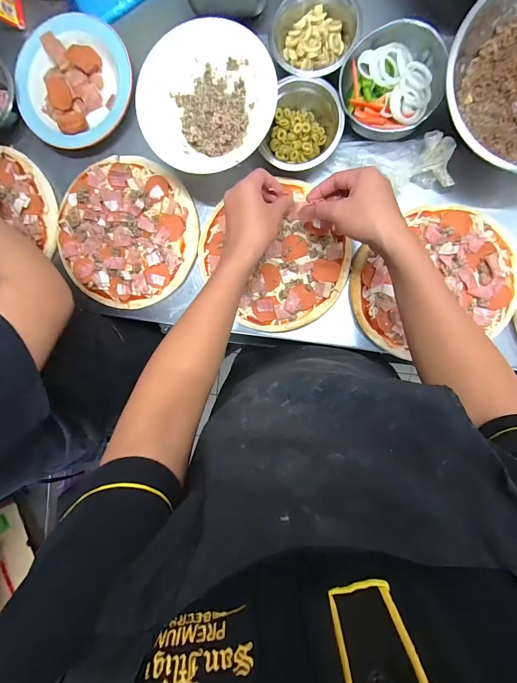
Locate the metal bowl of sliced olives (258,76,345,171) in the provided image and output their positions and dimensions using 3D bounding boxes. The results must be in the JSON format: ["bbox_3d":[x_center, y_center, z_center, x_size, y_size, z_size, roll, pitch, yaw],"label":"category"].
[{"bbox_3d":[0.071,-0.326,0.494,0.109,0.049,0.119,1,94,7],"label":"metal bowl of sliced olives"}]

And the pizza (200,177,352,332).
[{"bbox_3d":[0.026,-0.133,0.521,0.209,0.022,0.226,1,94,7],"label":"pizza"}]

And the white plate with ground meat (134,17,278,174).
[{"bbox_3d":[-0.071,-0.343,0.477,0.188,0.076,0.195,1,94,7],"label":"white plate with ground meat"}]

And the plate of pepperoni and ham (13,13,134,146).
[{"bbox_3d":[-0.314,-0.436,0.546,0.205,0.039,0.187,-44,88,8],"label":"plate of pepperoni and ham"}]

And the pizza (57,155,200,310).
[{"bbox_3d":[-0.226,-0.183,0.552,0.236,0.029,0.237,1,94,7],"label":"pizza"}]

